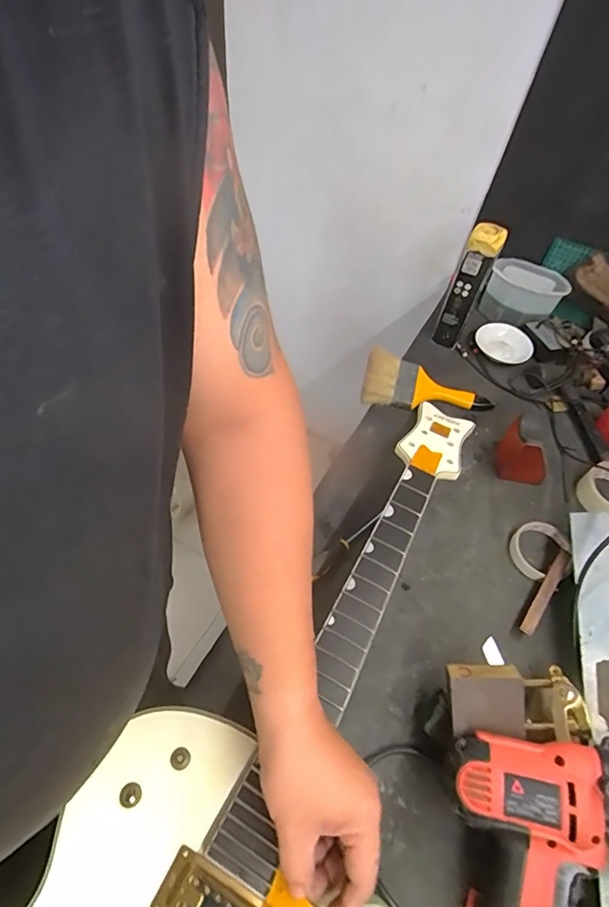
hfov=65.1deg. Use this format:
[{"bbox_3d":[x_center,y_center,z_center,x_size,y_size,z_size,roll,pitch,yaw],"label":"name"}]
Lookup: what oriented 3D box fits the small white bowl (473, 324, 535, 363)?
[{"bbox_3d":[0.366,-0.201,0.883,0.099,0.030,0.084,19,54,12],"label":"small white bowl"}]

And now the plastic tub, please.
[{"bbox_3d":[0.421,-0.300,0.910,0.122,0.075,0.101,38,59,19],"label":"plastic tub"}]

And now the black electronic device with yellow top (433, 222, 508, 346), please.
[{"bbox_3d":[0.277,-0.283,0.825,0.055,0.212,0.045,22,55,10],"label":"black electronic device with yellow top"}]

